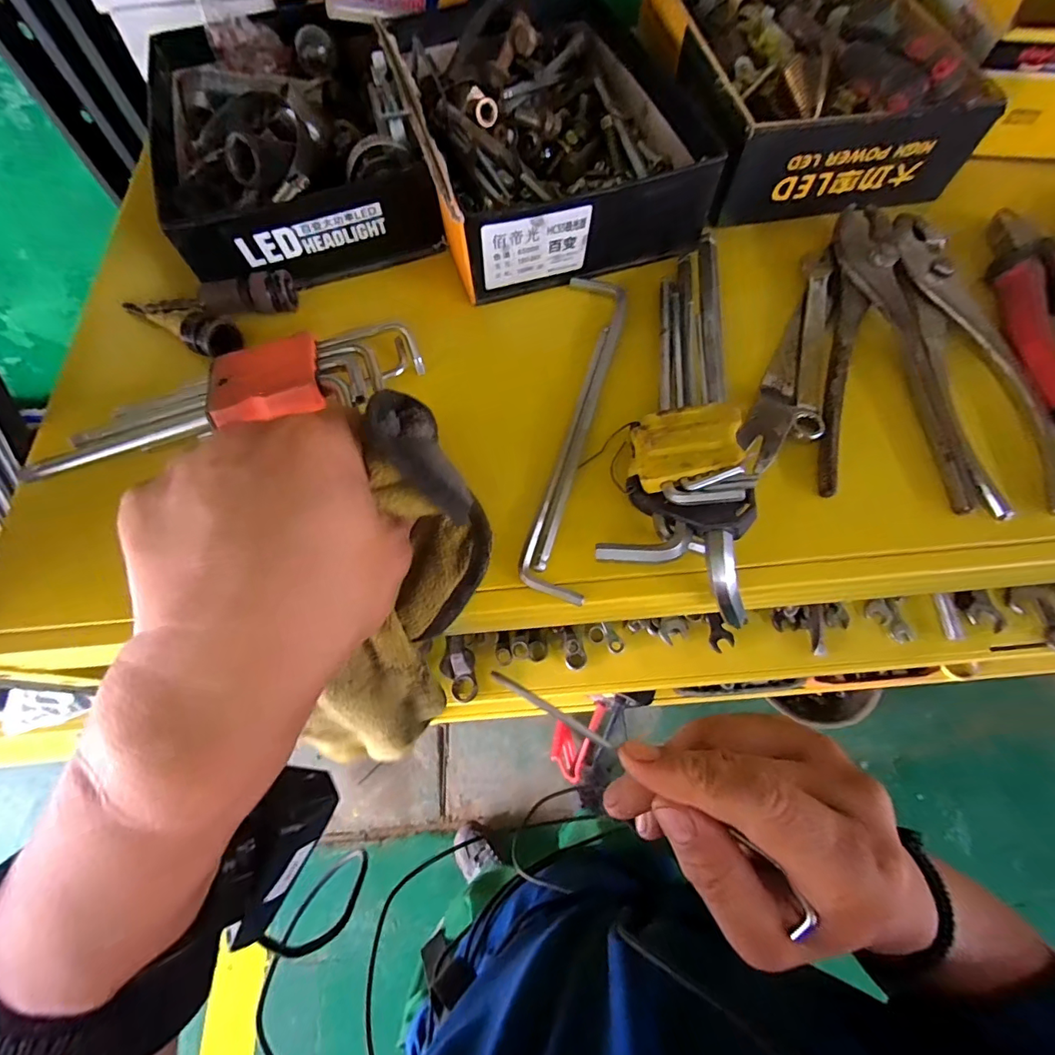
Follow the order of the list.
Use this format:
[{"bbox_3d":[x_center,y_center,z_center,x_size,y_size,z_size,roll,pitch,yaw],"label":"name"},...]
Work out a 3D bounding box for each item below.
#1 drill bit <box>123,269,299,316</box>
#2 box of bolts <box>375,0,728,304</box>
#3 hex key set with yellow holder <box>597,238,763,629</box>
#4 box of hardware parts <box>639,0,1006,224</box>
[{"bbox_3d":[-0.183,-0.130,0.282,0.092,0.021,0.023,-14,67,-6],"label":"drill bit"},{"bbox_3d":[0.008,-0.251,0.311,0.154,0.056,0.207,-14,67,-6],"label":"box of bolts"},{"bbox_3d":[0.086,-0.069,0.241,0.058,0.031,0.214,13,67,6],"label":"hex key set with yellow holder"},{"bbox_3d":[0.177,-0.308,0.324,0.173,0.062,0.223,-9,66,-3],"label":"box of hardware parts"}]

